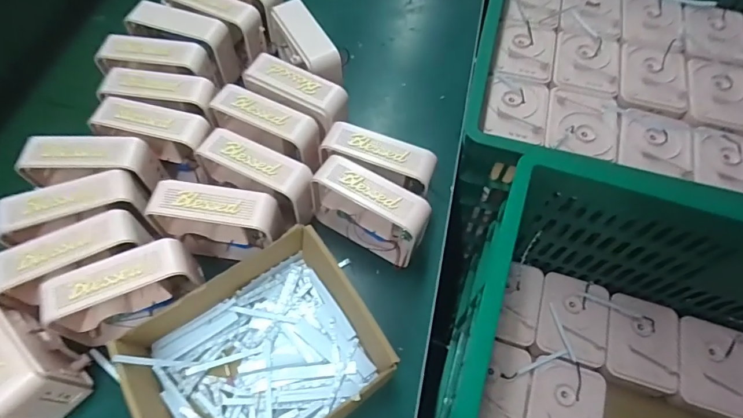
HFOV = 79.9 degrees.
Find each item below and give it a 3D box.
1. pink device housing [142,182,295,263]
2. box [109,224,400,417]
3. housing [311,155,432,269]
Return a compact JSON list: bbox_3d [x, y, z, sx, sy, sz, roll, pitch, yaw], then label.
[{"bbox_3d":[-0.161,0.021,0.482,0.127,0.102,0.050,6,62,4],"label":"pink device housing"},{"bbox_3d":[-0.106,0.151,0.441,0.215,0.081,0.176,-32,66,-16],"label":"box"},{"bbox_3d":[-0.001,0.008,0.499,0.131,0.107,0.051,27,65,14],"label":"housing"}]

